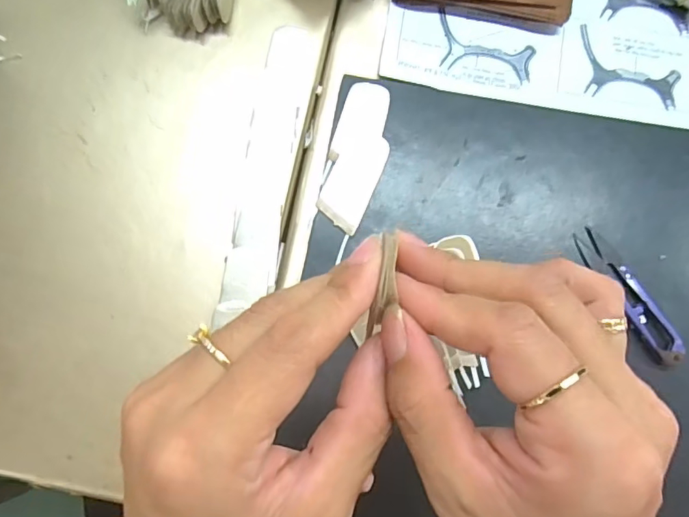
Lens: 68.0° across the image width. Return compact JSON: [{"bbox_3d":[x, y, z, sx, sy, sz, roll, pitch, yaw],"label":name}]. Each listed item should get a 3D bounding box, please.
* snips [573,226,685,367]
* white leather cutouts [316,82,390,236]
[{"bbox_3d":[0.189,0.024,0.338,0.022,0.010,0.100,-32,82,-6],"label":"snips"},{"bbox_3d":[0.009,-0.072,0.355,0.038,0.004,0.106,15,81,1],"label":"white leather cutouts"}]

